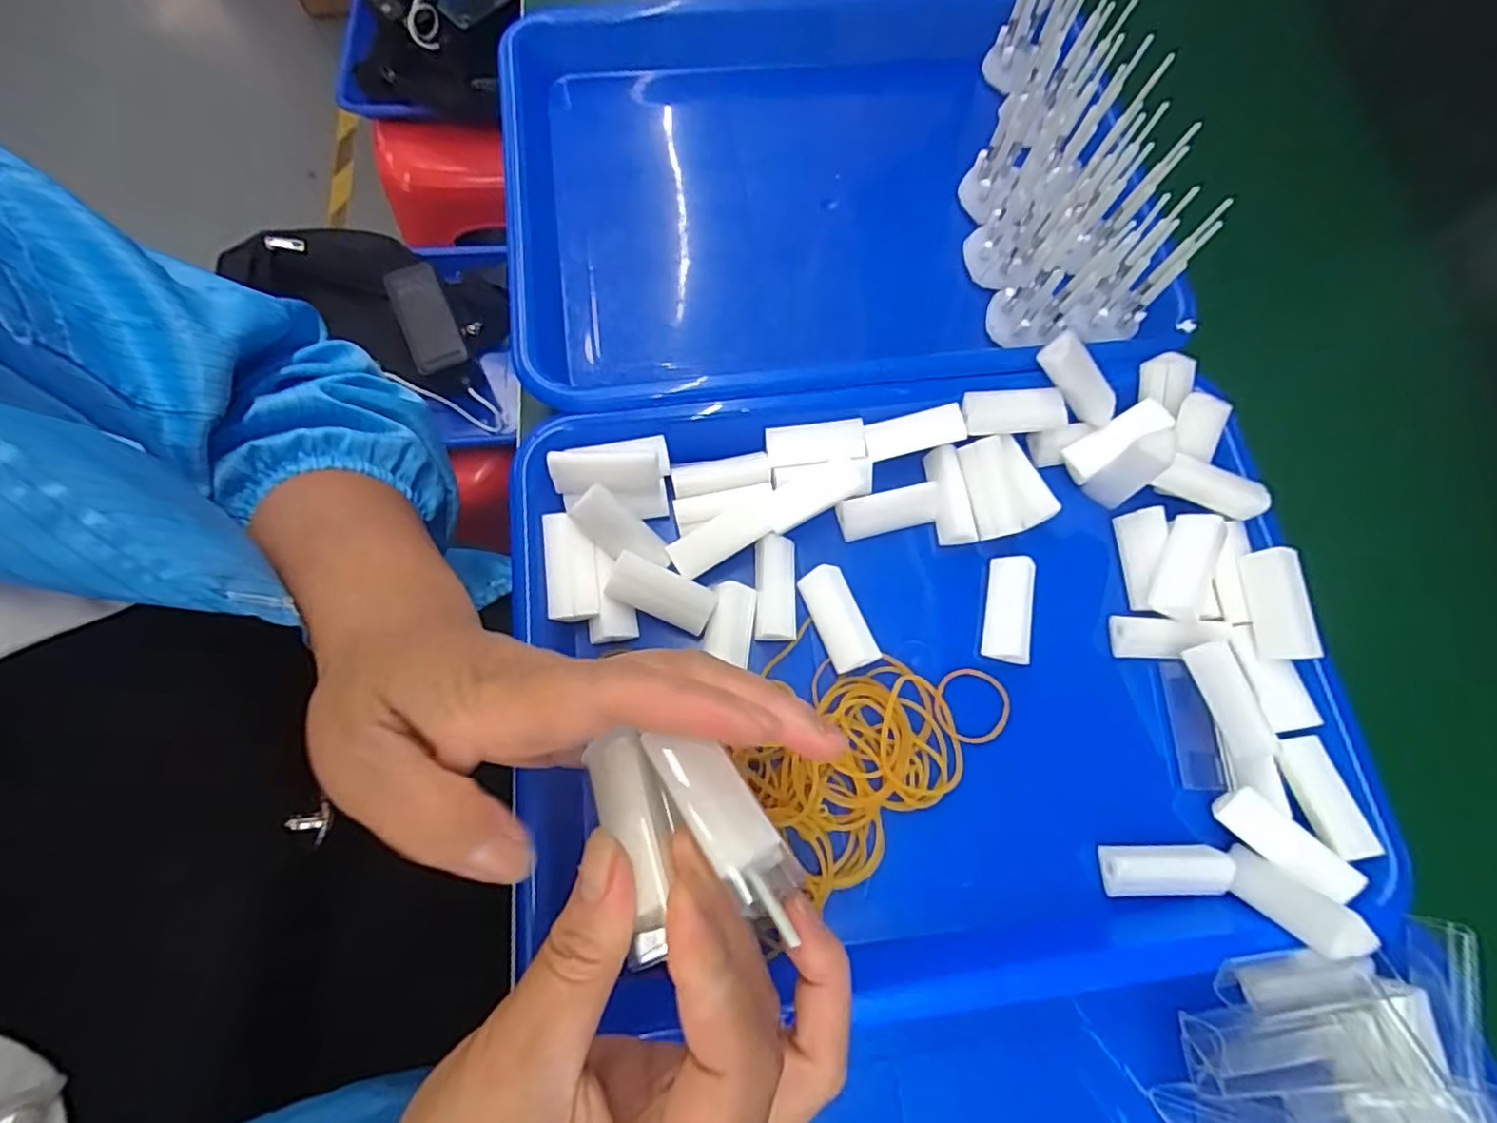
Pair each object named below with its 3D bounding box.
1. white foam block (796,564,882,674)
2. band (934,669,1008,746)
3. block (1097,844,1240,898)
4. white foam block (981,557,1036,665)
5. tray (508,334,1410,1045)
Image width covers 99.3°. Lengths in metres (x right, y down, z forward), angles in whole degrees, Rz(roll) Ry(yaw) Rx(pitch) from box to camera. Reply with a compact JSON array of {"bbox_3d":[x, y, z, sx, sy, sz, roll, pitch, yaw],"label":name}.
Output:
[{"bbox_3d":[0.038,0.025,0.278,0.020,0.013,0.046,-20,76,-9],"label":"white foam block"},{"bbox_3d":[0.097,0.063,0.277,0.033,0.004,0.031,6,73,-1],"label":"band"},{"bbox_3d":[0.166,0.123,0.252,0.046,0.013,0.019,1,74,-3],"label":"block"},{"bbox_3d":[0.115,0.021,0.281,0.020,0.012,0.045,9,73,0],"label":"white foam block"},{"bbox_3d":[0.072,0.047,0.273,0.318,0.067,0.251,-7,74,-5],"label":"tray"}]

